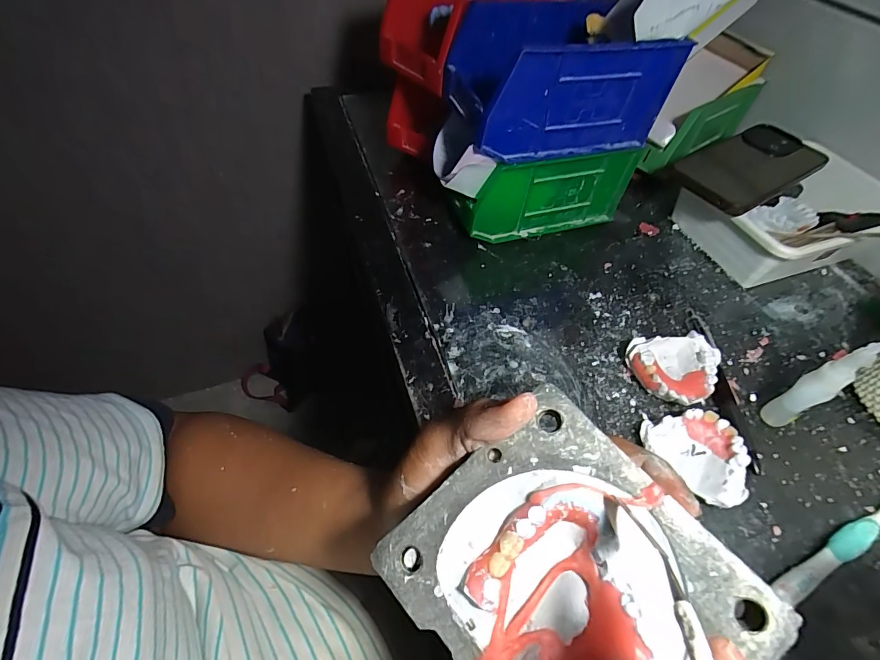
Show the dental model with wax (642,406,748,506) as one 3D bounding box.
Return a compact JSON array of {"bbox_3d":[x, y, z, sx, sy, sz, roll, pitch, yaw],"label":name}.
[{"bbox_3d":[0.174,0.087,0.285,0.056,0.027,0.062,-4,53,-6],"label":"dental model with wax"}]

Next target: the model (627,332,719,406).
[{"bbox_3d":[0.179,0.027,0.330,0.061,0.025,0.061,32,58,20],"label":"model"}]

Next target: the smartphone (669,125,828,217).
[{"bbox_3d":[0.305,-0.162,0.415,0.163,0.014,0.081,-27,59,-21],"label":"smartphone"}]

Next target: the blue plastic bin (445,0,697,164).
[{"bbox_3d":[0.097,-0.212,0.360,0.165,0.085,0.097,-12,54,-12],"label":"blue plastic bin"}]

